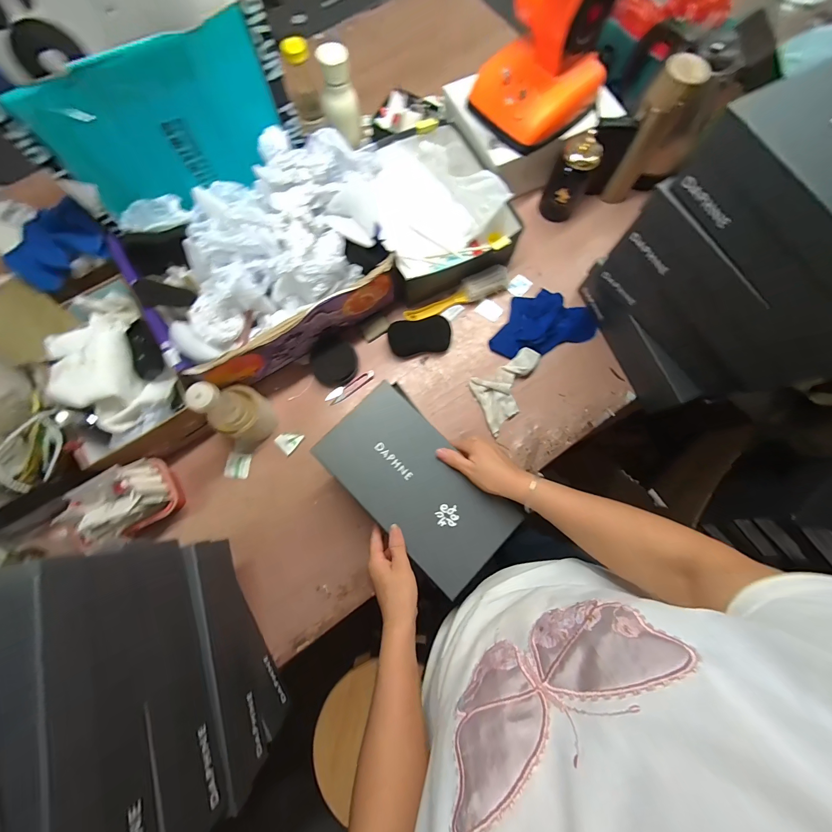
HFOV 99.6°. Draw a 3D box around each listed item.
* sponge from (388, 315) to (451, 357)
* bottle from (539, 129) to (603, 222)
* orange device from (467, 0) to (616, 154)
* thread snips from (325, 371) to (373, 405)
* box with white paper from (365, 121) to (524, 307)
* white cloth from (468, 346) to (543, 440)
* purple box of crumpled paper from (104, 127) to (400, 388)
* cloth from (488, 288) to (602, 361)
[{"bbox_3d":[0.008,-0.159,0.698,0.120,0.029,0.059,-10,78,-2],"label":"sponge"},{"bbox_3d":[0.304,-0.466,0.697,0.077,0.150,0.058,7,78,1],"label":"bottle"},{"bbox_3d":[0.230,-0.630,0.596,0.210,0.194,0.171,-33,80,-7],"label":"orange device"},{"bbox_3d":[-0.128,-0.056,0.688,0.103,0.013,0.025,-31,80,-7],"label":"thread snips"},{"bbox_3d":[0.041,-0.422,0.728,0.250,0.114,0.315,-20,78,-4],"label":"box with white paper"},{"bbox_3d":[0.185,-0.052,0.670,0.151,0.025,0.112,-30,79,-6],"label":"white cloth"},{"bbox_3d":[-0.251,-0.265,0.619,0.432,0.173,0.278,-28,79,-6],"label":"purple box of crumpled paper"},{"bbox_3d":[0.247,-0.188,0.691,0.213,0.040,0.133,-19,78,-4],"label":"cloth"}]

